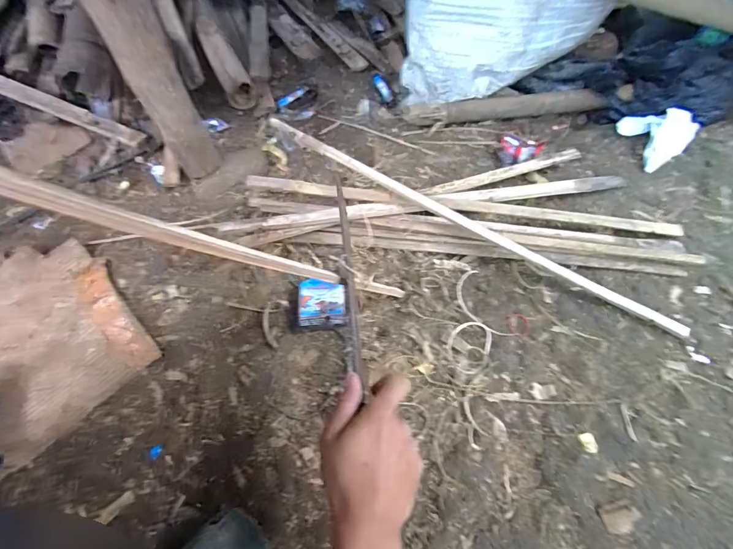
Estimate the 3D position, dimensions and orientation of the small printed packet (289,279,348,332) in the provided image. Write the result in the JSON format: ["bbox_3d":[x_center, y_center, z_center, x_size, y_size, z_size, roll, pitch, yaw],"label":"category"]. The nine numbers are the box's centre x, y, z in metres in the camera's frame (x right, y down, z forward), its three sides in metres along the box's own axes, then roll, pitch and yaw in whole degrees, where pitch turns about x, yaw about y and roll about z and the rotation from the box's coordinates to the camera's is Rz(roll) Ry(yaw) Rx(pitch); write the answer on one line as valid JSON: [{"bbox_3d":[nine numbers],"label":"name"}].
[{"bbox_3d":[-0.075,0.045,0.581,0.085,0.017,0.074,-7,67,0],"label":"small printed packet"}]

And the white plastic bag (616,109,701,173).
[{"bbox_3d":[0.535,-0.257,0.699,0.116,0.036,0.114,-17,62,-5],"label":"white plastic bag"}]

